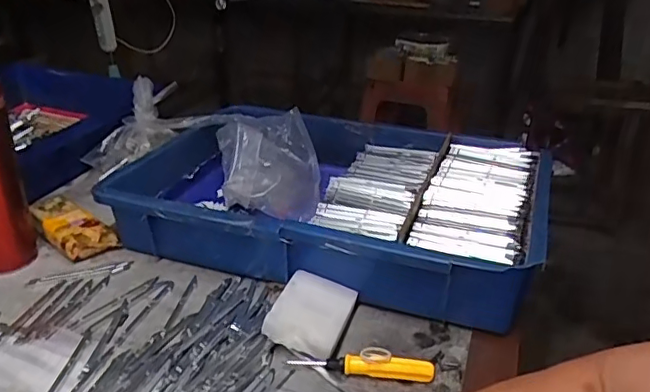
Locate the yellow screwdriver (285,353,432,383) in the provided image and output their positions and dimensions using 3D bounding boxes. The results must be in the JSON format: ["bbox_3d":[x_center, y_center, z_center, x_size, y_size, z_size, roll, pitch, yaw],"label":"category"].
[{"bbox_3d":[0.028,0.135,0.446,0.115,0.017,0.011,5,27,6],"label":"yellow screwdriver"}]

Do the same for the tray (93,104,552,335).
[{"bbox_3d":[0.003,0.002,0.630,0.435,0.099,0.278,10,28,16],"label":"tray"}]

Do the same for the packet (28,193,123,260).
[{"bbox_3d":[-0.276,0.033,0.616,0.056,0.035,0.108,-21,35,-38],"label":"packet"}]

